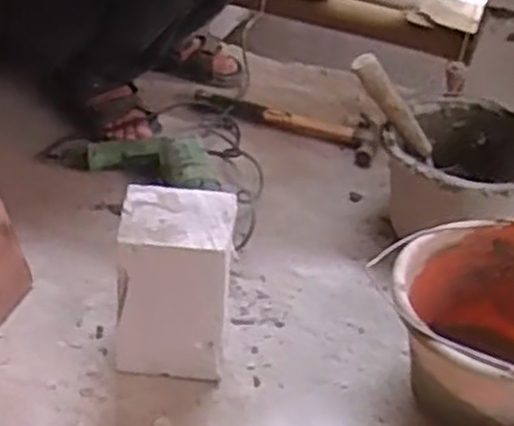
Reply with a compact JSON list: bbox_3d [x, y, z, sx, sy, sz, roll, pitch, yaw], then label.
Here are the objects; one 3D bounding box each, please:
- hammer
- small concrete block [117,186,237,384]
[{"bbox_3d":[0.049,-0.148,1.354,0.311,0.027,0.126,7,38,0],"label":"hammer"},{"bbox_3d":[-0.092,0.083,0.889,0.120,0.202,0.100,4,38,-4],"label":"small concrete block"}]

